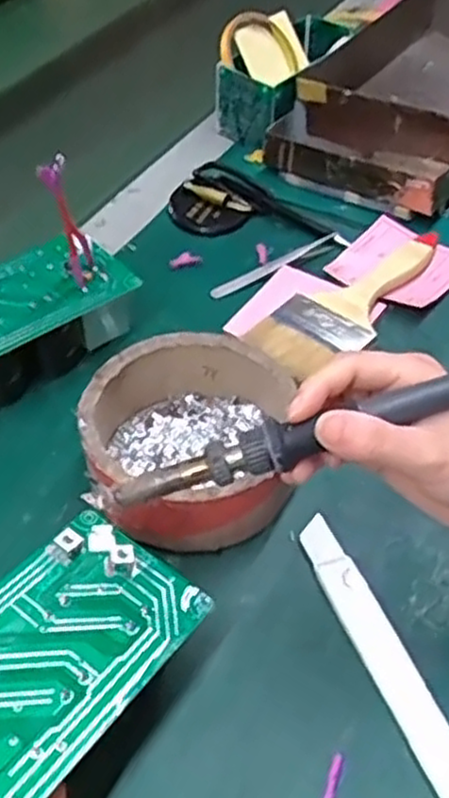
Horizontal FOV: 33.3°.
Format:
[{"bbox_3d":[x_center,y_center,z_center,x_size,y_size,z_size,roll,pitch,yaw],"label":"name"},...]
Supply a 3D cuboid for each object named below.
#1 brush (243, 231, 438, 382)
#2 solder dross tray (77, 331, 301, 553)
[{"bbox_3d":[0.097,-0.070,0.537,0.187,0.020,0.059,-37,55,-27],"label":"brush"},{"bbox_3d":[-0.018,0.022,0.440,0.121,0.054,0.122,-2,47,1],"label":"solder dross tray"}]

